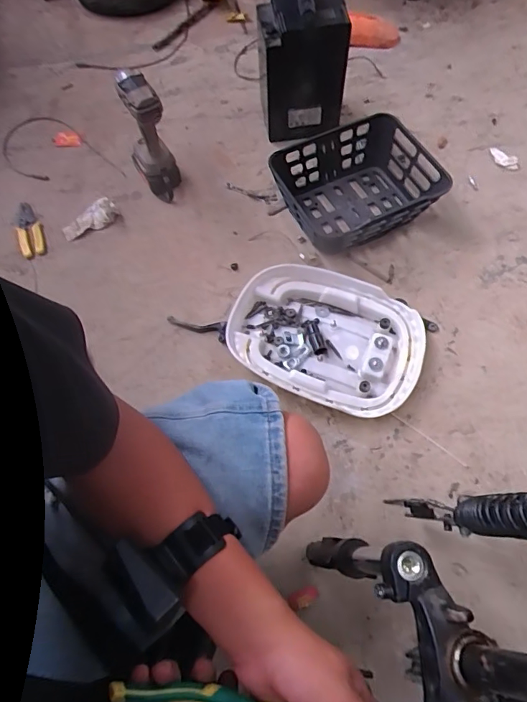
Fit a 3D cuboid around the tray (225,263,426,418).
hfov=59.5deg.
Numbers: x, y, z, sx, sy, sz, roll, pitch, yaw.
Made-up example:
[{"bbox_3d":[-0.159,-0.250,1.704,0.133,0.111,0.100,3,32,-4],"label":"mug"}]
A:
[{"bbox_3d":[0.117,-0.026,0.876,0.348,0.047,0.268,15,65,4],"label":"tray"}]

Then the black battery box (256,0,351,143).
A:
[{"bbox_3d":[0.079,-0.599,0.974,0.170,0.282,0.119,-7,67,-3],"label":"black battery box"}]

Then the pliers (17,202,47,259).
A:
[{"bbox_3d":[-0.501,-0.263,0.984,0.053,0.018,0.141,-21,67,-12],"label":"pliers"}]

